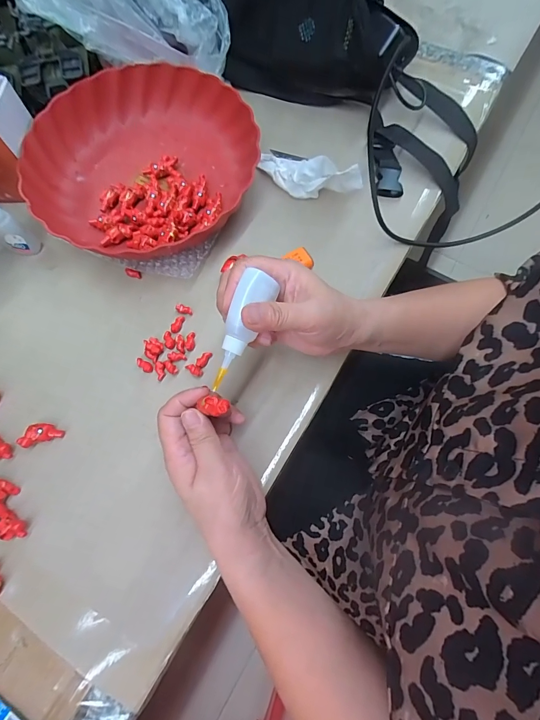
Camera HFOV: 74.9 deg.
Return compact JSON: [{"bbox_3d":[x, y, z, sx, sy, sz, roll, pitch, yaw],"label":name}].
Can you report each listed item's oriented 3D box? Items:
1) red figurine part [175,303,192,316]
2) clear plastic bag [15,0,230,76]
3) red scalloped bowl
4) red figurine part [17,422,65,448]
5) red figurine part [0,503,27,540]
[{"bbox_3d":[-0.087,-0.051,0.359,0.018,0.005,0.011,10,71,8],"label":"red figurine part"},{"bbox_3d":[-0.168,-0.395,0.371,0.231,0.095,0.111,-1,70,4],"label":"clear plastic bag"},{"bbox_3d":[-0.139,-0.221,0.390,0.230,0.047,0.225,-1,70,4],"label":"red scalloped bowl"},{"bbox_3d":[-0.210,0.067,0.321,0.036,0.012,0.018,-19,70,-3],"label":"red figurine part"},{"bbox_3d":[-0.220,0.137,0.295,0.037,0.012,0.015,31,75,14],"label":"red figurine part"}]

